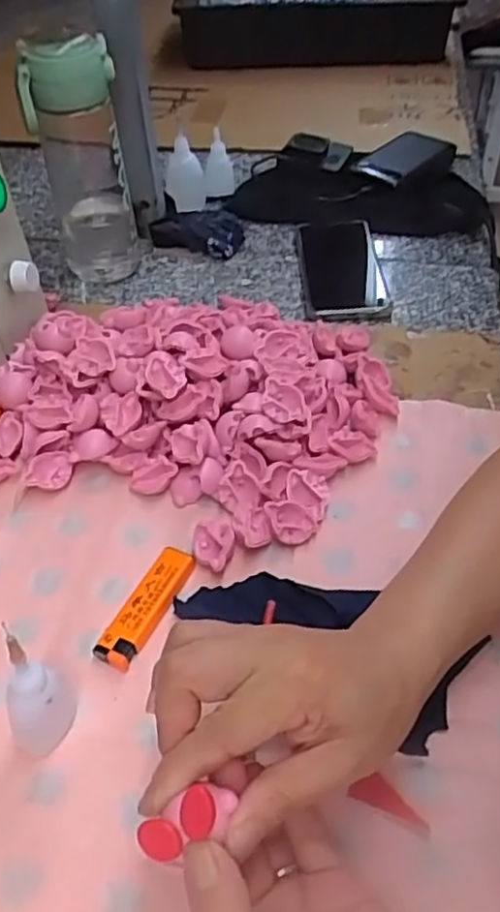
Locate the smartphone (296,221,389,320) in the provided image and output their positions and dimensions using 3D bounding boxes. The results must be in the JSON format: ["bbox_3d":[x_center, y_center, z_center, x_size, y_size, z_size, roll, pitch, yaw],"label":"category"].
[{"bbox_3d":[0.091,-0.190,0.667,0.080,0.015,0.157,-3,46,0],"label":"smartphone"}]

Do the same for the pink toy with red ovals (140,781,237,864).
[{"bbox_3d":[-0.024,0.135,0.246,0.036,0.014,0.017,-29,50,-6],"label":"pink toy with red ovals"}]

